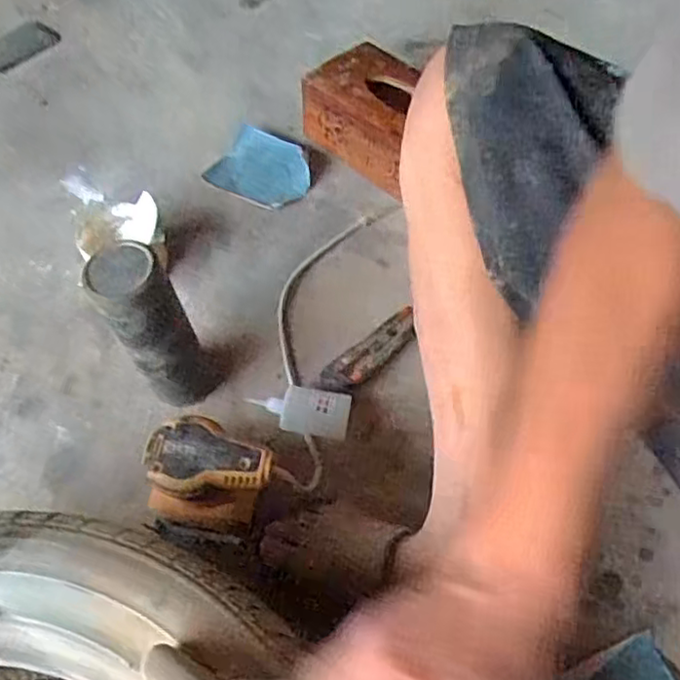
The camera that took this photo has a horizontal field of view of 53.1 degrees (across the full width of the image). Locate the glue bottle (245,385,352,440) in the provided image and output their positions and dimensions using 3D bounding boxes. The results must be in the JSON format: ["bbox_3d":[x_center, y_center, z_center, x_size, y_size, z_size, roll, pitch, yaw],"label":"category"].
[{"bbox_3d":[-0.043,0.075,0.728,0.106,0.020,0.053,8,60,9],"label":"glue bottle"}]

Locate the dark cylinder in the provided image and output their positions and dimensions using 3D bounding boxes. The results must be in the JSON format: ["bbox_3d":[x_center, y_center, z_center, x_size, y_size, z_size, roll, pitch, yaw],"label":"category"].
[{"bbox_3d":[-0.181,-0.002,0.678,0.065,0.214,0.068,-2,59,3],"label":"dark cylinder"}]

